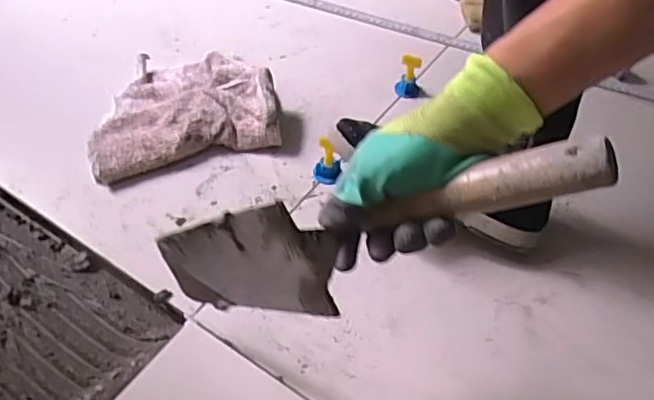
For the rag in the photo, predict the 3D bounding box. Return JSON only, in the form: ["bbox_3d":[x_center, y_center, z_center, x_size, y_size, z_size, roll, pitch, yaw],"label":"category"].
[{"bbox_3d":[-0.181,-0.119,0.726,0.217,0.048,0.182,-14,52,-14],"label":"rag"}]

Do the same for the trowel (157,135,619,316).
[{"bbox_3d":[0.007,0.024,0.411,0.355,0.079,0.068,-17,49,27],"label":"trowel"}]

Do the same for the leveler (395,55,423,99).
[{"bbox_3d":[0.107,-0.158,0.777,0.030,0.052,0.033,10,55,4],"label":"leveler"}]

